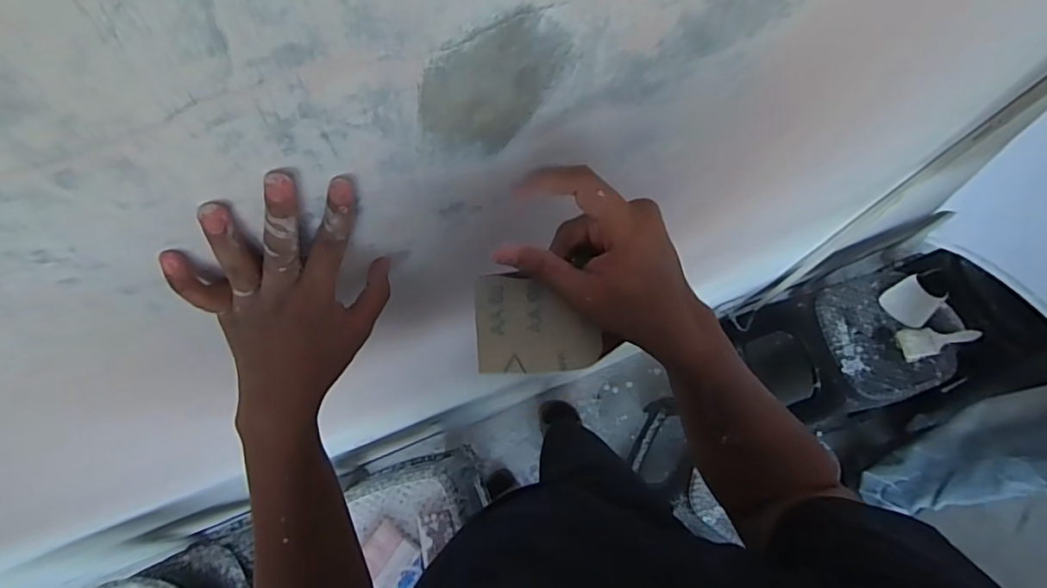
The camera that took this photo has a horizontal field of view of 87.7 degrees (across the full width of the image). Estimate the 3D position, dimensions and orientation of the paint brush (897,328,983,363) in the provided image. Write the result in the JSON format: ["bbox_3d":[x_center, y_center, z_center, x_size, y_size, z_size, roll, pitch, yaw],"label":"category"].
[{"bbox_3d":[0.909,0.097,1.198,0.159,0.034,0.070,-13,71,-7],"label":"paint brush"}]

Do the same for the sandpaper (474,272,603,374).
[{"bbox_3d":[0.009,0.020,0.353,0.078,0.011,0.064,-1,94,3],"label":"sandpaper"}]

